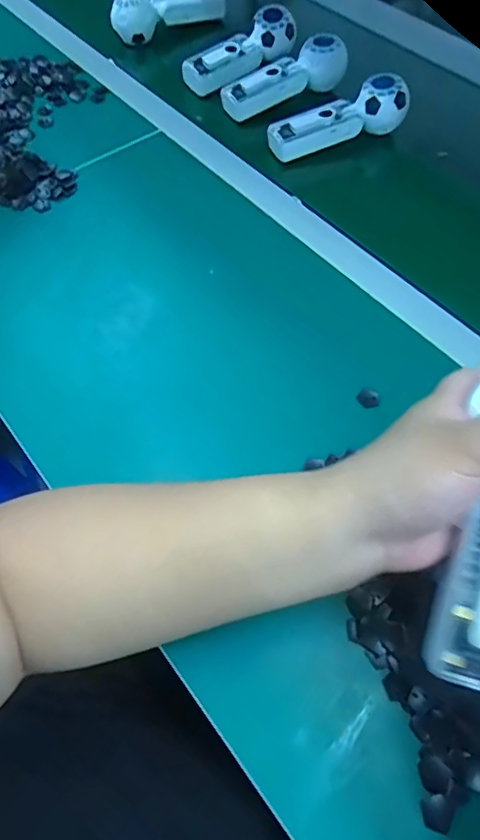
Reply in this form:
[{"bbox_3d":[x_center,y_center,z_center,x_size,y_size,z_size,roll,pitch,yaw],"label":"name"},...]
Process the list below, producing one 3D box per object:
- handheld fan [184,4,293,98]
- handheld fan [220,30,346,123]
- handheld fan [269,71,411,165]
[{"bbox_3d":[-0.002,-0.500,0.714,0.163,0.039,0.048,-34,66,-6],"label":"handheld fan"},{"bbox_3d":[0.056,-0.439,0.678,0.164,0.045,0.053,-26,63,-1],"label":"handheld fan"},{"bbox_3d":[0.117,-0.359,0.631,0.167,0.047,0.043,-20,62,1],"label":"handheld fan"}]

